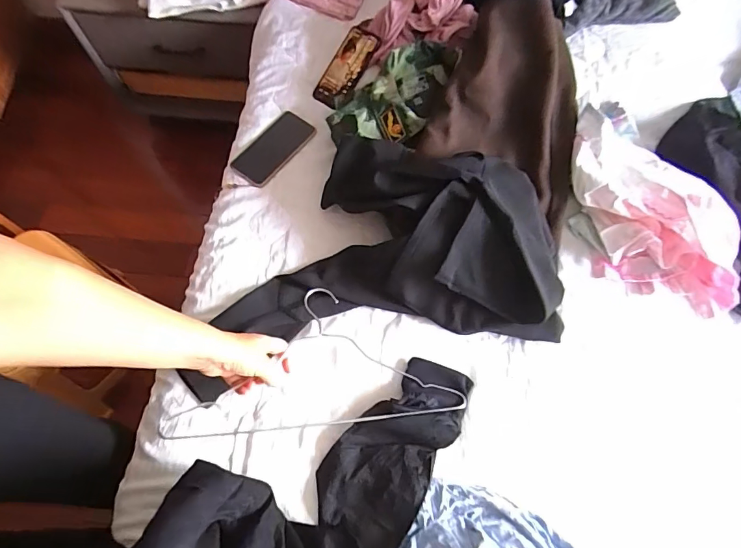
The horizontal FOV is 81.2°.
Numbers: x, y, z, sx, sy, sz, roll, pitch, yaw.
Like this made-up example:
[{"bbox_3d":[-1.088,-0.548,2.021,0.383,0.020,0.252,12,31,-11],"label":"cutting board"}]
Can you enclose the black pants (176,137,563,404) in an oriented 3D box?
[{"bbox_3d":[0.019,-0.055,0.665,0.498,0.122,0.352,-6,67,-4],"label":"black pants"}]

